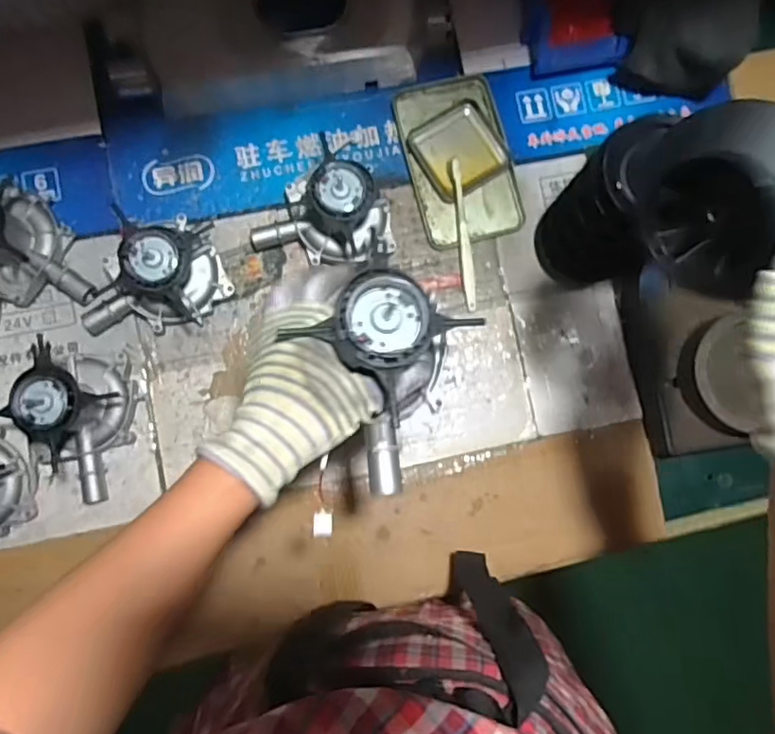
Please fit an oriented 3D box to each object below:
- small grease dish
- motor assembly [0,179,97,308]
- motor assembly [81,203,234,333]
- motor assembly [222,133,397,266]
[{"bbox_3d":[0.084,-0.255,0.686,0.097,0.011,0.096,-34,87,-5],"label":"small grease dish"},{"bbox_3d":[-0.377,-0.122,0.598,0.149,0.105,0.115,27,84,0],"label":"motor assembly"},{"bbox_3d":[-0.250,-0.086,0.609,0.107,0.105,0.155,44,84,2],"label":"motor assembly"},{"bbox_3d":[-0.073,-0.162,0.627,0.154,0.103,0.124,-30,86,-5],"label":"motor assembly"}]

